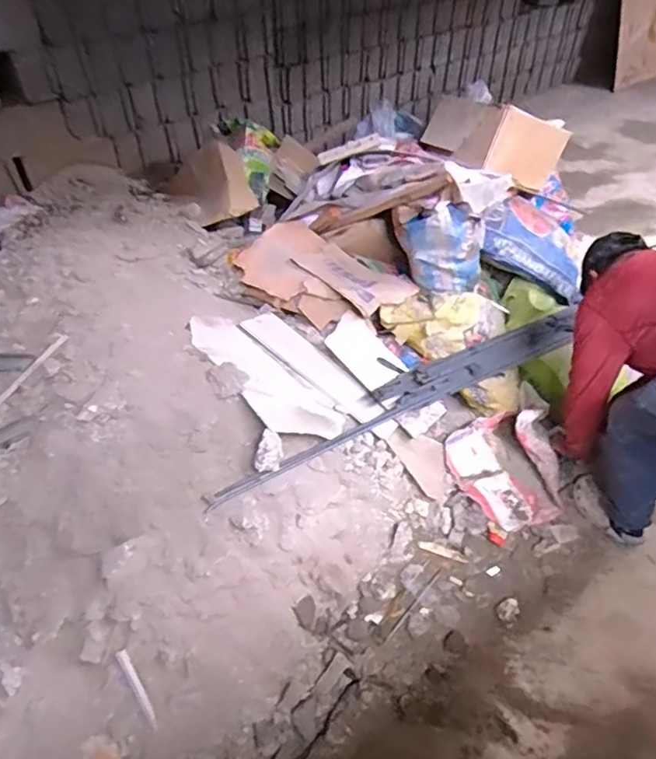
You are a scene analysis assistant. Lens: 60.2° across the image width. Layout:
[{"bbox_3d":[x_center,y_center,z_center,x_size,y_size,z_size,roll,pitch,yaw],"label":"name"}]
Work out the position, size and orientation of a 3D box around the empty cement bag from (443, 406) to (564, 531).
[{"bbox_3d":[0.603,0.246,1.823,0.408,0.140,0.382,-28,50,-24],"label":"empty cement bag"}]

